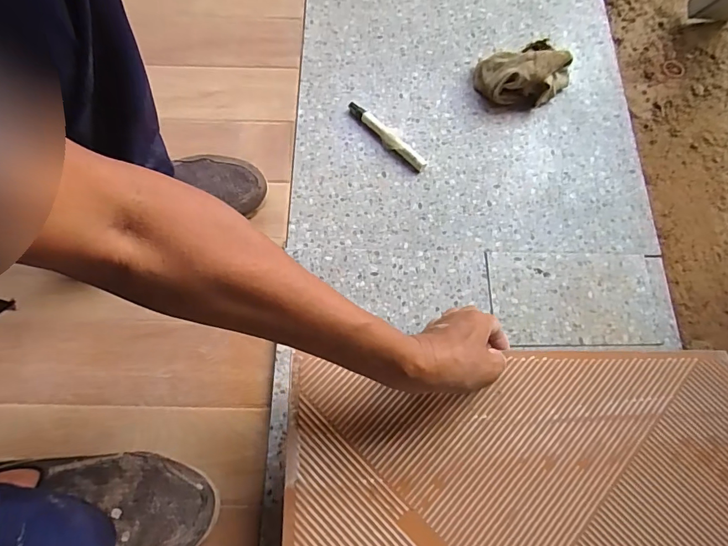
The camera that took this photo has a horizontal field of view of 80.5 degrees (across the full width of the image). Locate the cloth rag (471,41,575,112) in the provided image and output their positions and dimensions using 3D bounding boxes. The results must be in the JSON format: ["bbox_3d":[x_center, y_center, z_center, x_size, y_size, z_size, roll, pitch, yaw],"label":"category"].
[{"bbox_3d":[0.240,-0.294,0.638,0.128,0.055,0.085,-19,72,-8],"label":"cloth rag"}]

